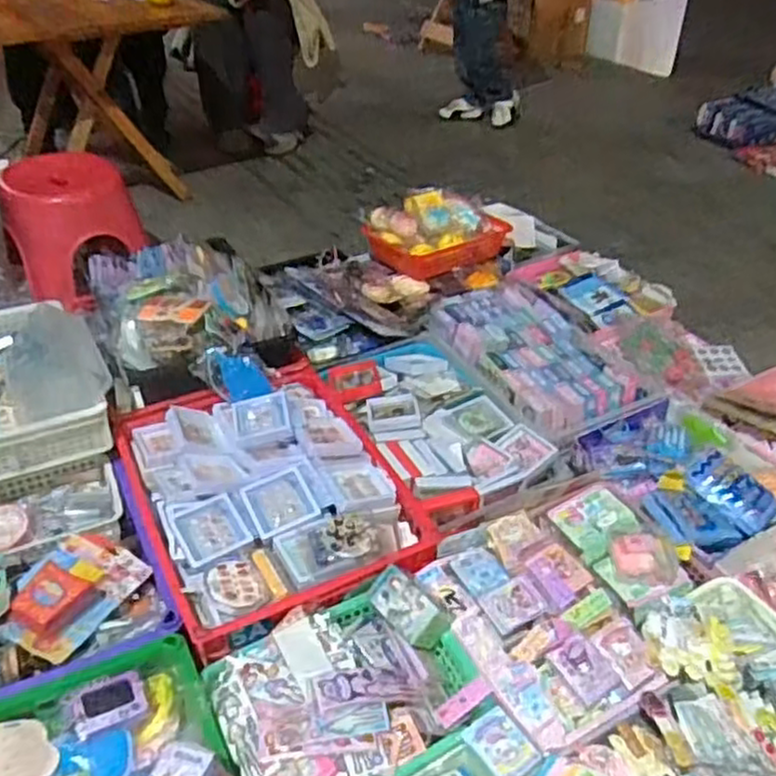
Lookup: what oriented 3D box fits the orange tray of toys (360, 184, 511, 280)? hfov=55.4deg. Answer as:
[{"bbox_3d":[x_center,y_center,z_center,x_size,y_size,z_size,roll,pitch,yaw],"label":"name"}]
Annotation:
[{"bbox_3d":[0.109,-0.370,1.705,0.238,0.108,0.263,31,47,33],"label":"orange tray of toys"}]

